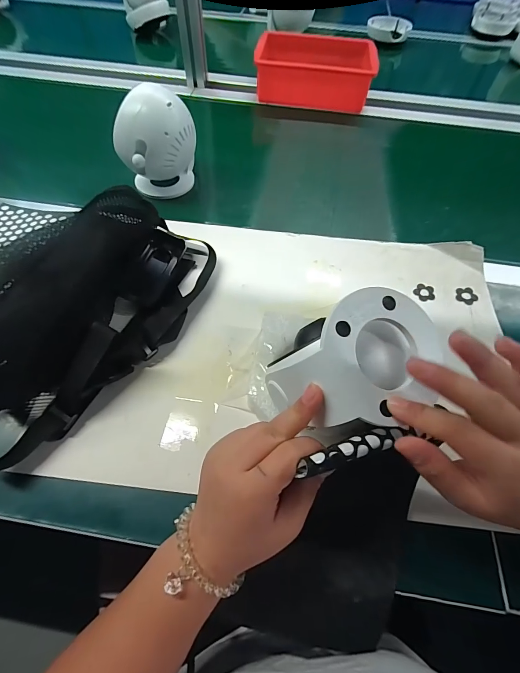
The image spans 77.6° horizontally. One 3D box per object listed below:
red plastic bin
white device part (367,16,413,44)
[{"bbox_3d":[0.119,-0.577,0.696,0.239,0.068,0.181,10,59,5],"label":"red plastic bin"},{"bbox_3d":[0.354,-0.848,0.890,0.114,0.034,0.104,13,59,7],"label":"white device part"}]

